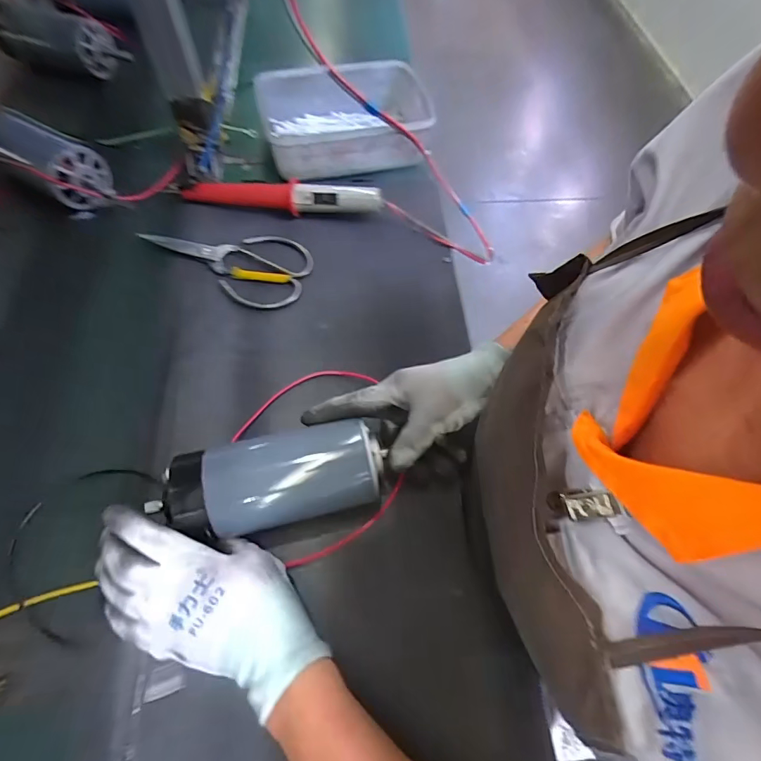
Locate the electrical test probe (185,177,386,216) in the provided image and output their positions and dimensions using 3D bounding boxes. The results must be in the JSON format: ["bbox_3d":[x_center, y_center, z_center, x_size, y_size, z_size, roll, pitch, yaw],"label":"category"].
[{"bbox_3d":[-0.125,-0.235,0.544,0.249,0.041,0.023,6,62,2],"label":"electrical test probe"}]

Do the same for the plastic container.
[{"bbox_3d":[-0.060,-0.384,0.614,0.211,0.058,0.186,-11,63,-7],"label":"plastic container"}]

